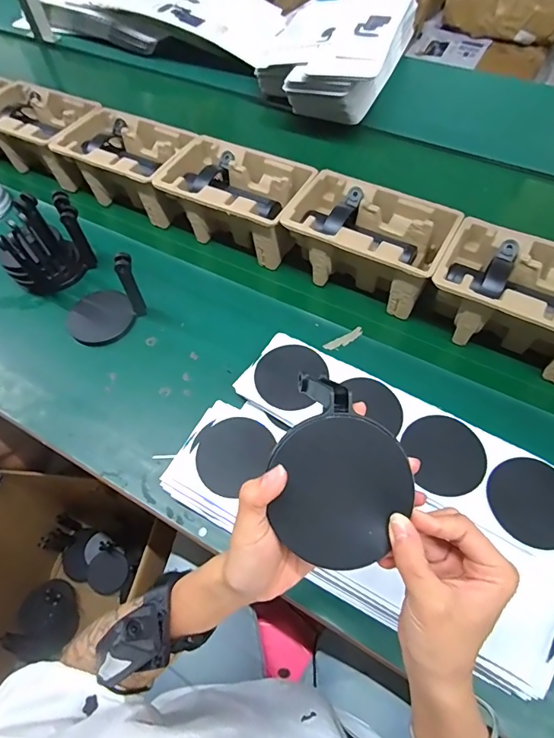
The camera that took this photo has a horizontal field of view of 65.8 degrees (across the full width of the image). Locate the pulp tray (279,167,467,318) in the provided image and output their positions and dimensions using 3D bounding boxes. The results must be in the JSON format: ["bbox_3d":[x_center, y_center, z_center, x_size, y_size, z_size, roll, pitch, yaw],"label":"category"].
[{"bbox_3d":[0.132,-0.186,0.649,0.225,0.118,0.139,25,65,16],"label":"pulp tray"}]

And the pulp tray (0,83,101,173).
[{"bbox_3d":[-0.467,-0.462,0.842,0.250,0.104,0.148,25,65,16],"label":"pulp tray"}]

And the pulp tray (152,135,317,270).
[{"bbox_3d":[-0.064,-0.276,0.715,0.226,0.110,0.145,26,65,17],"label":"pulp tray"}]

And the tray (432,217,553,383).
[{"bbox_3d":[0.331,-0.088,0.580,0.234,0.114,0.147,27,65,17],"label":"tray"}]

